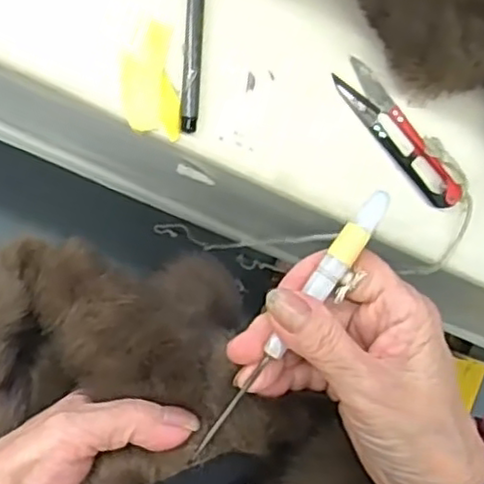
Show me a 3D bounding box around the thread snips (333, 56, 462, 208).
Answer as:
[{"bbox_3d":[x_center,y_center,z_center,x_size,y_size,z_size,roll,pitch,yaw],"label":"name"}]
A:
[{"bbox_3d":[0.096,-0.064,0.421,0.023,0.011,0.104,-38,95,-7],"label":"thread snips"}]

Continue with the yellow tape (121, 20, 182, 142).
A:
[{"bbox_3d":[-0.053,-0.094,0.403,0.031,0.006,0.066,-5,90,-8],"label":"yellow tape"}]

